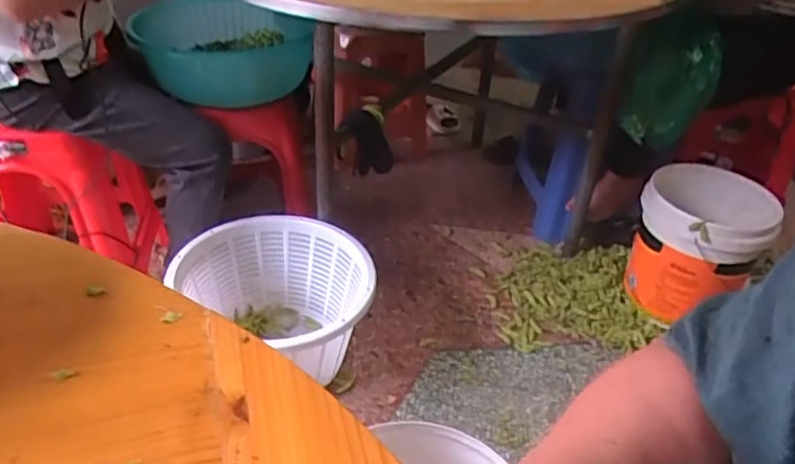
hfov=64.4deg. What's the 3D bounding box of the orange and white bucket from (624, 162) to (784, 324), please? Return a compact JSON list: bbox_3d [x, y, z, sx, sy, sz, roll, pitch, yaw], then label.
[{"bbox_3d":[0.719,0.028,1.539,0.281,0.286,0.325,17,37,17],"label":"orange and white bucket"}]

